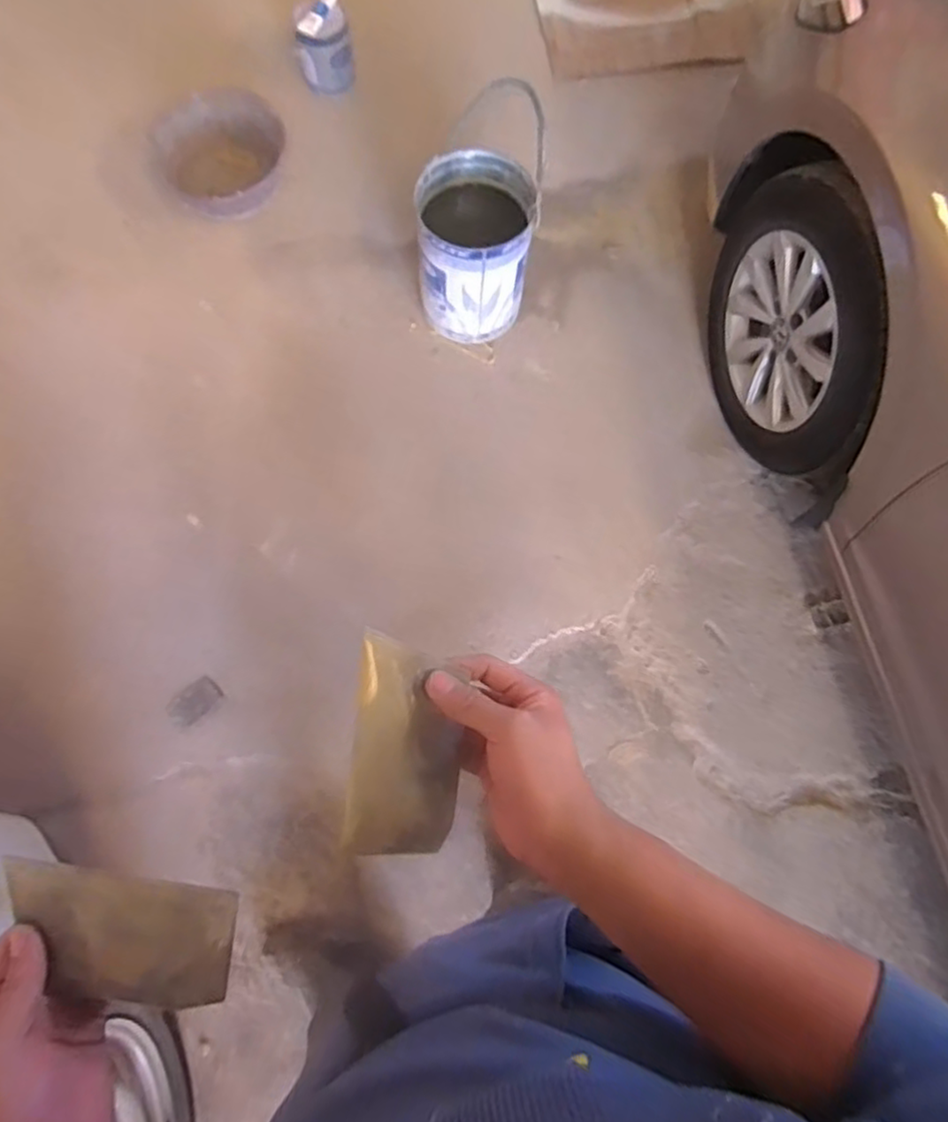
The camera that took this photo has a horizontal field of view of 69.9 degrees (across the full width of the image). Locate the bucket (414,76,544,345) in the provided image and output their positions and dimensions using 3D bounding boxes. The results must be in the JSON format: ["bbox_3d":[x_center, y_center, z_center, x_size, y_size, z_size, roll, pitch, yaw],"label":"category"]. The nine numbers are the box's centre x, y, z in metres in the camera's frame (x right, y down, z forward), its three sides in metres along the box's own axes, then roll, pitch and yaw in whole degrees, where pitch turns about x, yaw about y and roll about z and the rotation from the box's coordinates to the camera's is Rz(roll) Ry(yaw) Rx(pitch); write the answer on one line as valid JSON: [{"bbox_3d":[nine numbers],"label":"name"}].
[{"bbox_3d":[0.006,-0.774,1.596,0.270,0.379,0.339,2,77,-1],"label":"bucket"}]

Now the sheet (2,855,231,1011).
[{"bbox_3d":[-0.214,0.228,0.407,0.136,0.010,0.080,7,94,2],"label":"sheet"}]

